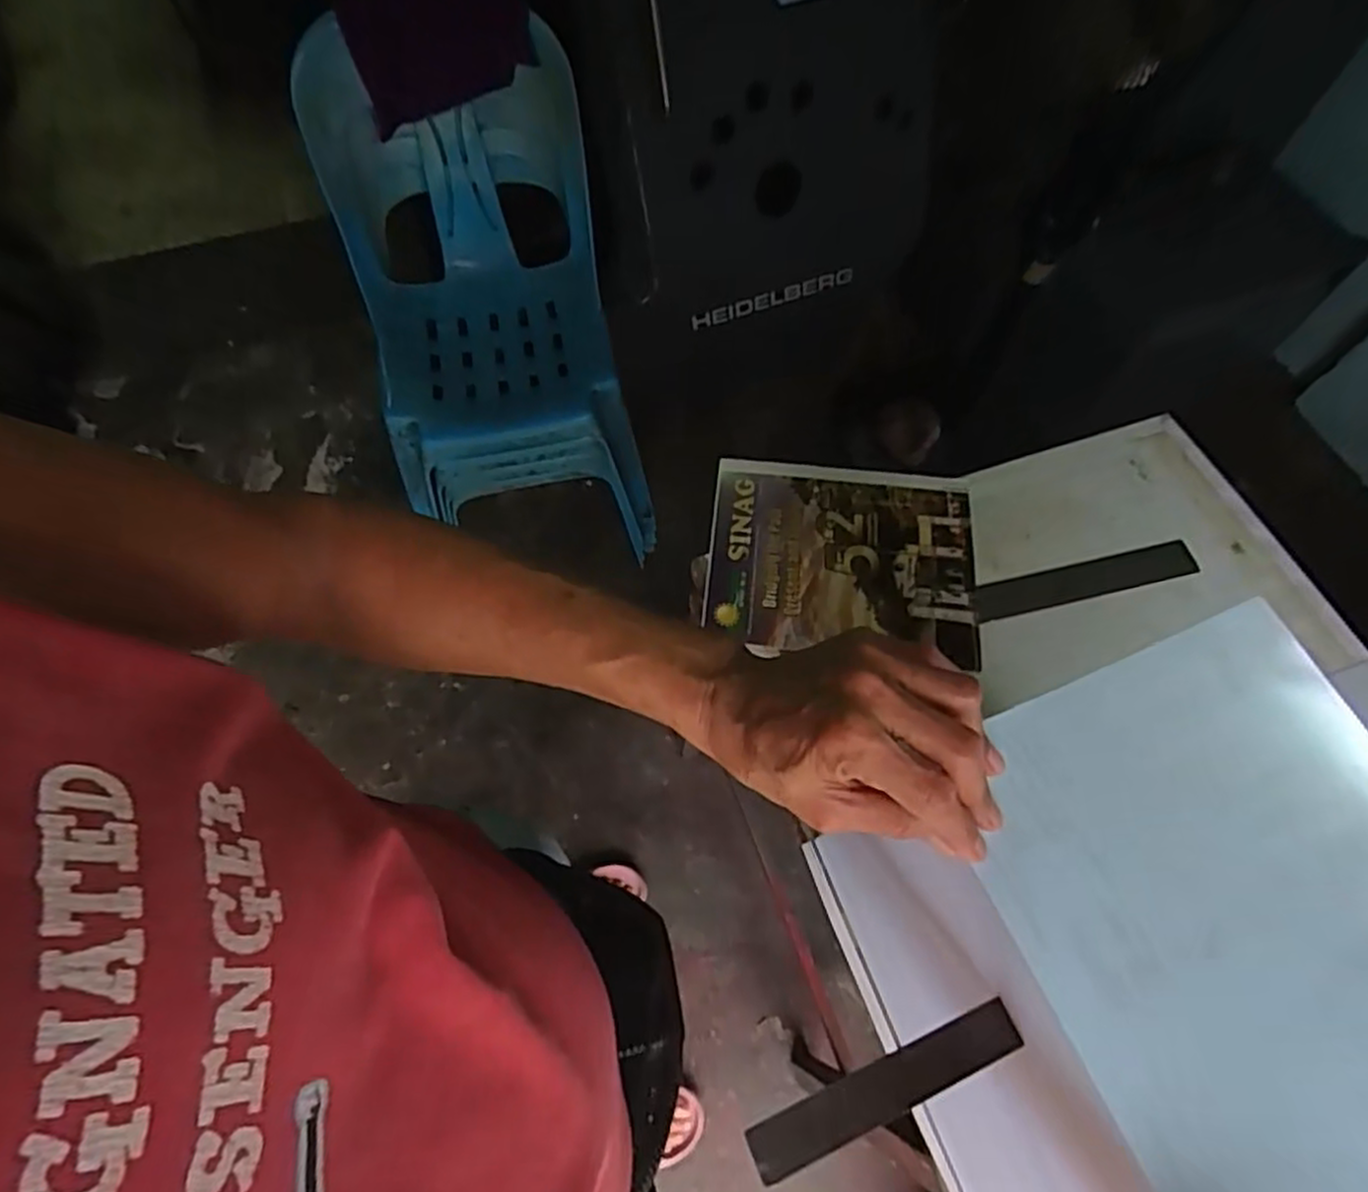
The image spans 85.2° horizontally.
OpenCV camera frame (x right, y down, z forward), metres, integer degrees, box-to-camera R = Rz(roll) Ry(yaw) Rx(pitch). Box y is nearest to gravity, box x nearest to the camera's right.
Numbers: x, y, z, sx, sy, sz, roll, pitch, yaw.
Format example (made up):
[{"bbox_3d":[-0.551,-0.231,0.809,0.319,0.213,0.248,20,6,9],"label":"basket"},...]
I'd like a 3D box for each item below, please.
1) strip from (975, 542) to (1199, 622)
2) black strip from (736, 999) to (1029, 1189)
[{"bbox_3d":[0.423,-0.016,0.787,0.250,0.004,0.040,-13,64,-7],"label":"strip"},{"bbox_3d":[0.094,0.225,0.340,0.135,0.007,0.022,-18,64,-13],"label":"black strip"}]

